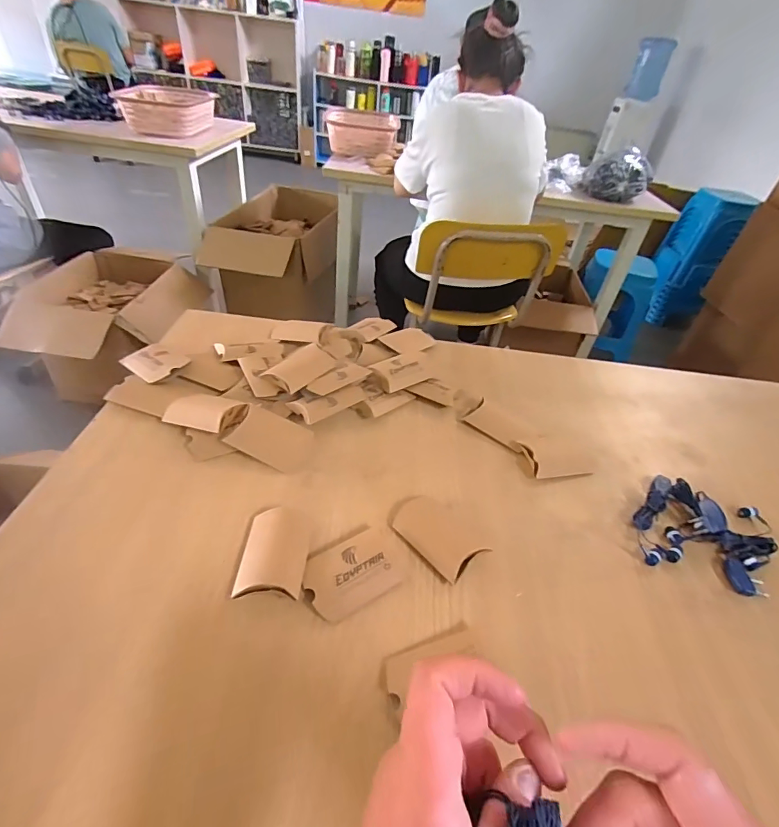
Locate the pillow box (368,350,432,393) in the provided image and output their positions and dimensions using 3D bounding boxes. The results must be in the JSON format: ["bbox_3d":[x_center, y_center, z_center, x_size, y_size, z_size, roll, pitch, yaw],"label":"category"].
[{"bbox_3d":[0.018,-0.056,0.593,0.080,0.027,0.052,-19,48,-28],"label":"pillow box"}]

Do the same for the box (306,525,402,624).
[{"bbox_3d":[-0.029,0.138,0.386,0.086,0.012,0.059,-21,49,-29],"label":"box"}]

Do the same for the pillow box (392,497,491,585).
[{"bbox_3d":[0.048,0.113,0.428,0.060,0.012,0.088,-29,53,-34],"label":"pillow box"}]

